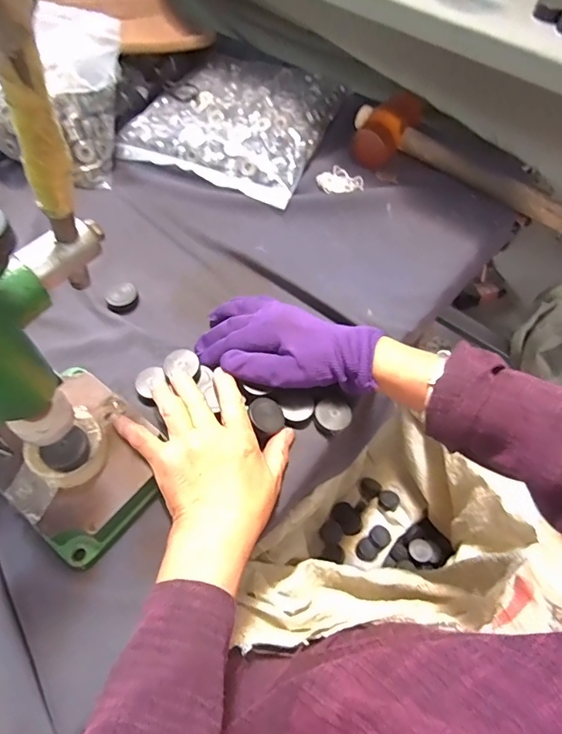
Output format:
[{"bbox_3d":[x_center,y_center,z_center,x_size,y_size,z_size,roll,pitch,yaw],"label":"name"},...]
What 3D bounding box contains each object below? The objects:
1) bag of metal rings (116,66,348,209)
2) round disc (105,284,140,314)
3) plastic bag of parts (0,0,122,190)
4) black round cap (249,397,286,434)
[{"bbox_3d":[-0.055,-0.342,0.626,0.245,0.039,0.260,23,60,11],"label":"bag of metal rings"},{"bbox_3d":[-0.165,-0.073,0.476,0.033,0.009,0.035,1,58,-2],"label":"round disc"},{"bbox_3d":[-0.278,-0.326,0.544,0.202,0.139,0.140,15,59,6],"label":"plastic bag of parts"},{"bbox_3d":[-0.012,0.040,0.399,0.030,0.006,0.031,-22,74,-37],"label":"black round cap"}]

